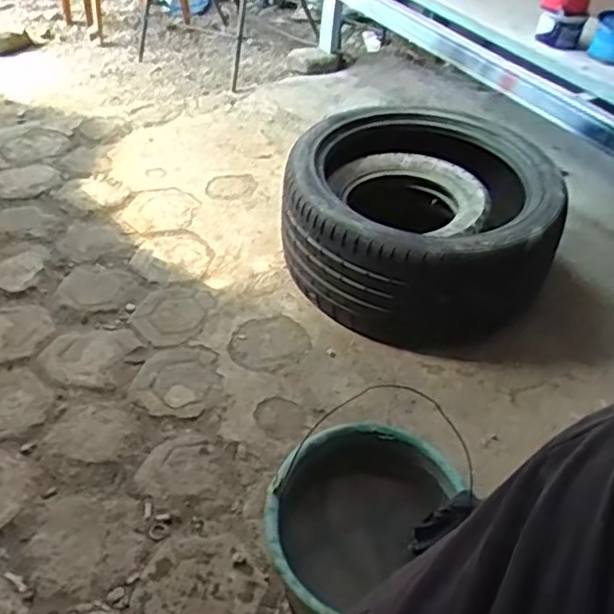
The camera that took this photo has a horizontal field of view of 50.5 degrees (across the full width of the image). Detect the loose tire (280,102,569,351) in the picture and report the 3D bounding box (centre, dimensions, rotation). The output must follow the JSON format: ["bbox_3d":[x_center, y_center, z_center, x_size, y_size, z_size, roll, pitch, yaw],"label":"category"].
[{"bbox_3d":[0.234,-0.190,1.508,0.563,0.300,0.552,-5,42,-9],"label":"loose tire"}]

